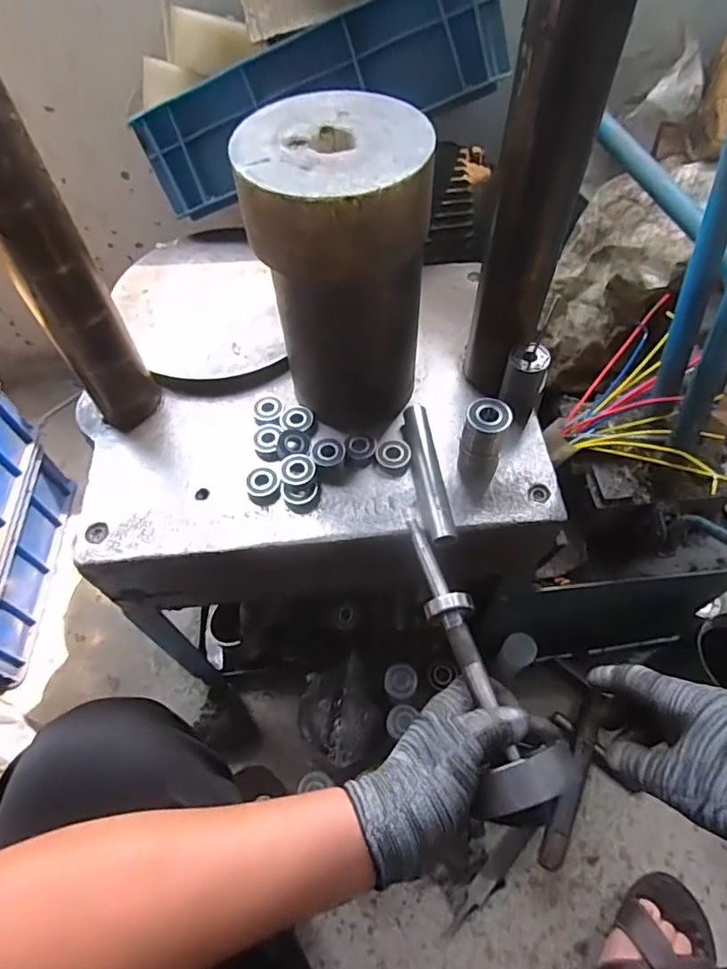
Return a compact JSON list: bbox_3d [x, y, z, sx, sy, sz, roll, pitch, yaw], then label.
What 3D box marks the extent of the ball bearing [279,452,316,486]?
[{"bbox_3d":[-0.063,-0.012,0.535,0.032,0.017,0.033,-1,58,1],"label":"ball bearing"}]

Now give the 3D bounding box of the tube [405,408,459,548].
[{"bbox_3d":[0.065,-0.013,0.537,0.027,0.022,0.154,-8,58,-3],"label":"tube"}]

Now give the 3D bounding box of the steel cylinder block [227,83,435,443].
[{"bbox_3d":[-0.018,-0.179,0.499,0.140,0.254,0.130,-2,58,0],"label":"steel cylinder block"}]

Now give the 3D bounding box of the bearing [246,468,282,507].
[{"bbox_3d":[-0.097,0.001,0.540,0.032,0.016,0.039,-14,58,-7],"label":"bearing"}]

